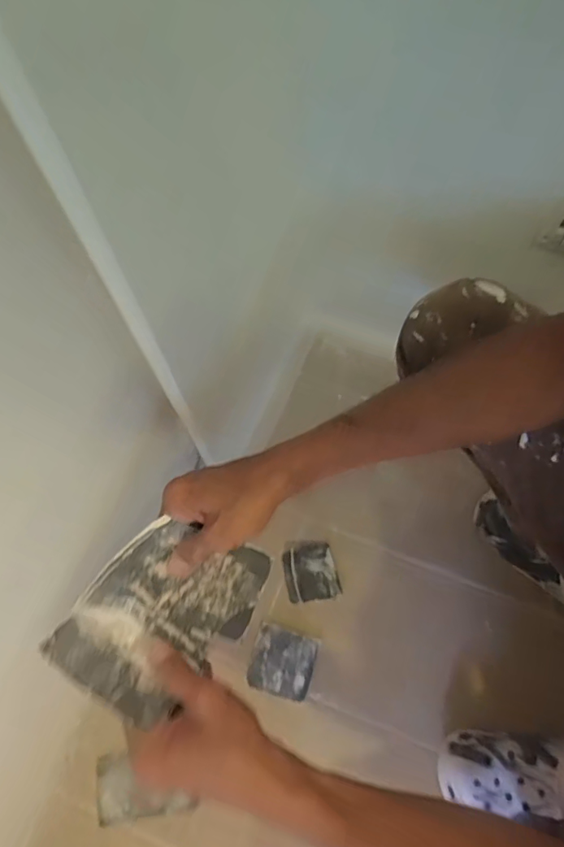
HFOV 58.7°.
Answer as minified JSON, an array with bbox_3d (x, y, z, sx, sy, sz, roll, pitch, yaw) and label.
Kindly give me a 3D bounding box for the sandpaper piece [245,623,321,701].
[{"bbox_3d":[0.002,0.298,0.629,0.078,0.007,0.074,19,75,1],"label":"sandpaper piece"}]

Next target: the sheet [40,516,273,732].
[{"bbox_3d":[-0.092,0.146,0.401,0.117,0.054,0.144,30,71,10],"label":"sheet"}]

